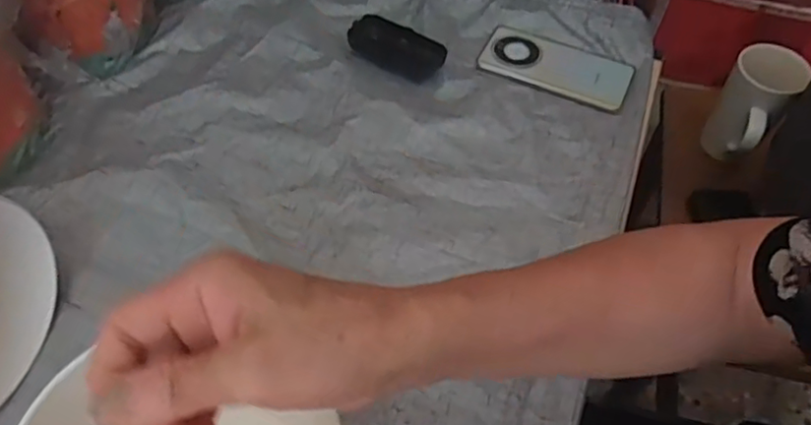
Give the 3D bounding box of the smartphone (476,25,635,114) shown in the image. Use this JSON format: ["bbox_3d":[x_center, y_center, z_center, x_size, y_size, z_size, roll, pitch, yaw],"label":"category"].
[{"bbox_3d":[0.166,-0.162,0.677,0.160,0.013,0.084,21,57,12],"label":"smartphone"}]

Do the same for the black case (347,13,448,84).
[{"bbox_3d":[-0.010,-0.186,0.686,0.110,0.022,0.051,31,59,18],"label":"black case"}]

